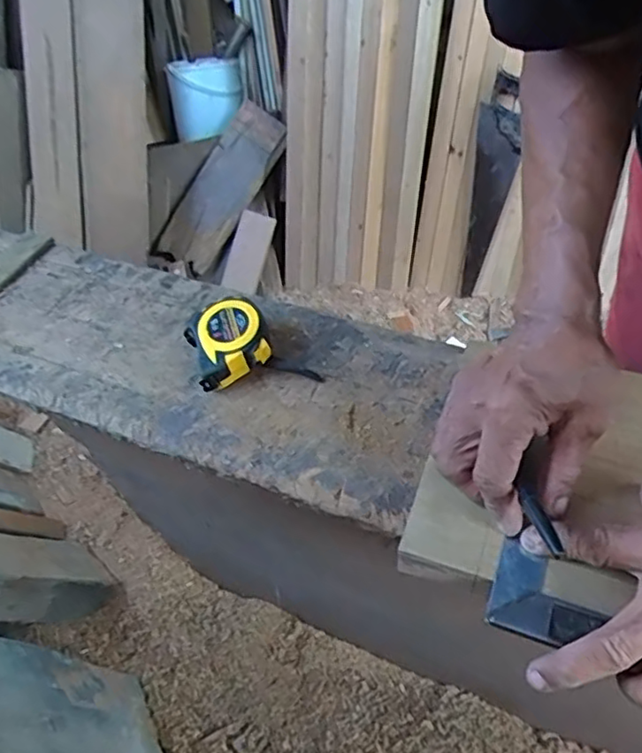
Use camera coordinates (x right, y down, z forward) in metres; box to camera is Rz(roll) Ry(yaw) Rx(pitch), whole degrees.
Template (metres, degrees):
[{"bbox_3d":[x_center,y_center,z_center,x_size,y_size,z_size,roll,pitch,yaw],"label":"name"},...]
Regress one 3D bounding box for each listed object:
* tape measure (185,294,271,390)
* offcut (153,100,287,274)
[{"bbox_3d":[-0.081,-0.032,0.546,0.067,0.040,0.071,-17,49,-11],"label":"tape measure"},{"bbox_3d":[-0.222,-0.434,1.425,0.125,0.031,0.387,33,91,-5],"label":"offcut"}]

